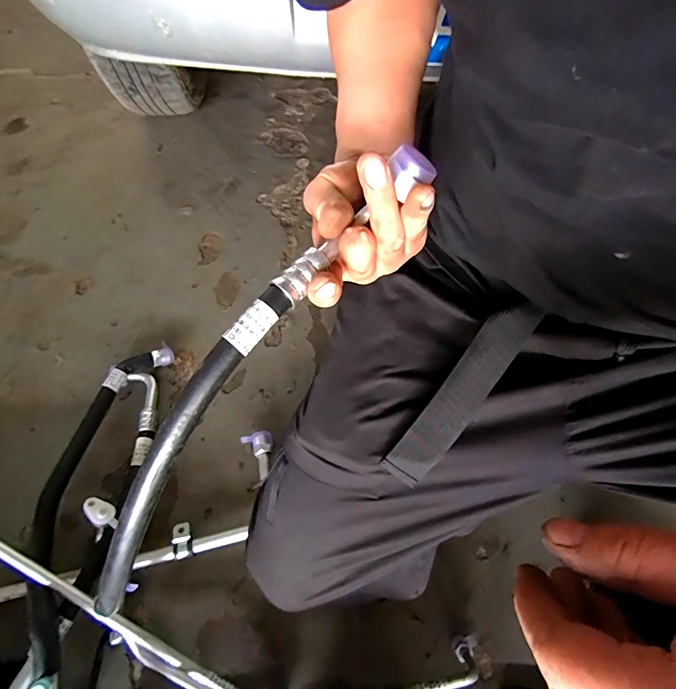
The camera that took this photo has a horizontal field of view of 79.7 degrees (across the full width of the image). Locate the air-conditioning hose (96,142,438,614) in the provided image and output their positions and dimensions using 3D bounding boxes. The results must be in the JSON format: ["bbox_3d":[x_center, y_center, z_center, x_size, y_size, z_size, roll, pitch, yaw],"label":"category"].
[{"bbox_3d":[-0.058,0.019,0.240,0.034,0.040,0.332,37,90,19],"label":"air-conditioning hose"}]

